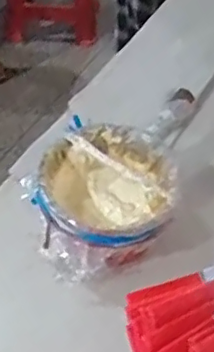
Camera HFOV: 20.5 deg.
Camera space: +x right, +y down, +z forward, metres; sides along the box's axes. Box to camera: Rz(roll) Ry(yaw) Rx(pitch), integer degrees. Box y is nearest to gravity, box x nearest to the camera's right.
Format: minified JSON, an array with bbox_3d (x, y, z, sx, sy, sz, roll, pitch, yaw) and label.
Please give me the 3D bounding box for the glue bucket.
[{"bbox_3d":[0.000,0.031,0.815,0.185,0.084,0.215,5,44,0],"label":"glue bucket"}]

